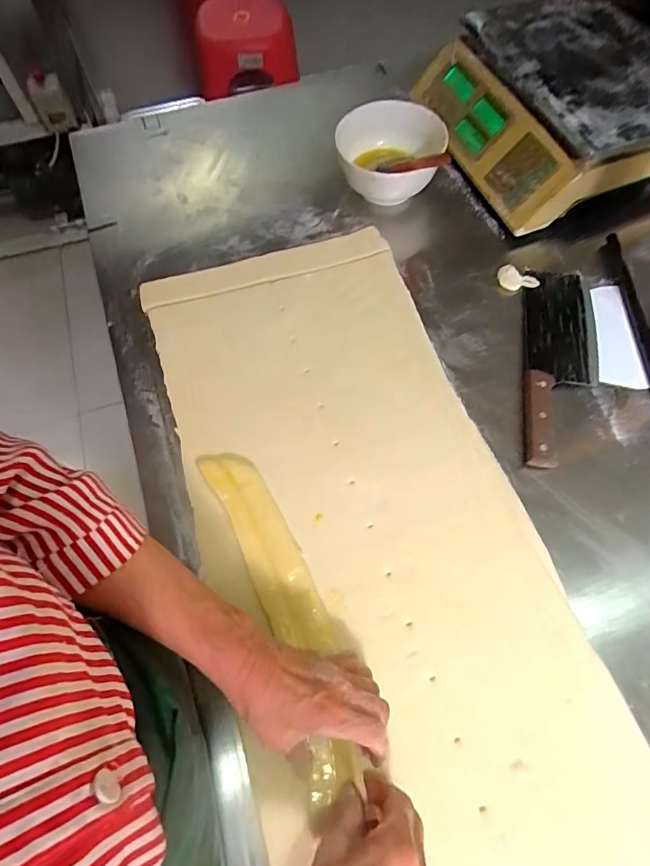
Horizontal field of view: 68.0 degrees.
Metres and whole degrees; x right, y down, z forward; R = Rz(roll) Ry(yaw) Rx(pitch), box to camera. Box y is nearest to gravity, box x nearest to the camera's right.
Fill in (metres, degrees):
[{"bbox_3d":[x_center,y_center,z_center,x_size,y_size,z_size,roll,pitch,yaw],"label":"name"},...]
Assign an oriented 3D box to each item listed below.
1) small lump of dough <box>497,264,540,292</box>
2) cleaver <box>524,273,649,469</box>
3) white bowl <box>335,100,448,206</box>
[{"bbox_3d":[0.254,-0.201,0.636,0.054,0.010,0.035,21,65,8],"label":"small lump of dough"},{"bbox_3d":[0.306,-0.083,0.567,0.140,0.018,0.283,11,64,4],"label":"cleaver"},{"bbox_3d":[0.091,-0.389,0.688,0.144,0.082,0.144,5,64,1],"label":"white bowl"}]

